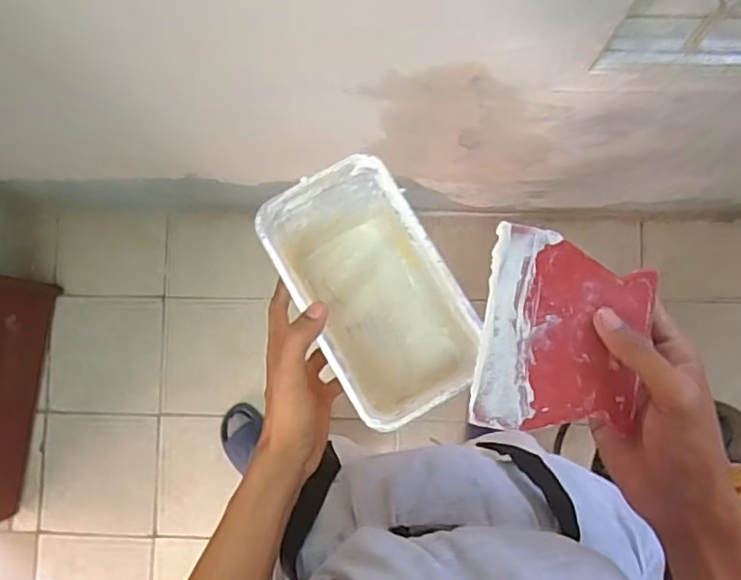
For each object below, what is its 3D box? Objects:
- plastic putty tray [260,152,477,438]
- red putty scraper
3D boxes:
[{"bbox_3d":[0.002,0.004,0.520,0.117,0.151,0.194,-30,83,1],"label":"plastic putty tray"},{"bbox_3d":[0.122,0.029,0.377,0.103,0.005,0.122,11,86,-4],"label":"red putty scraper"}]

